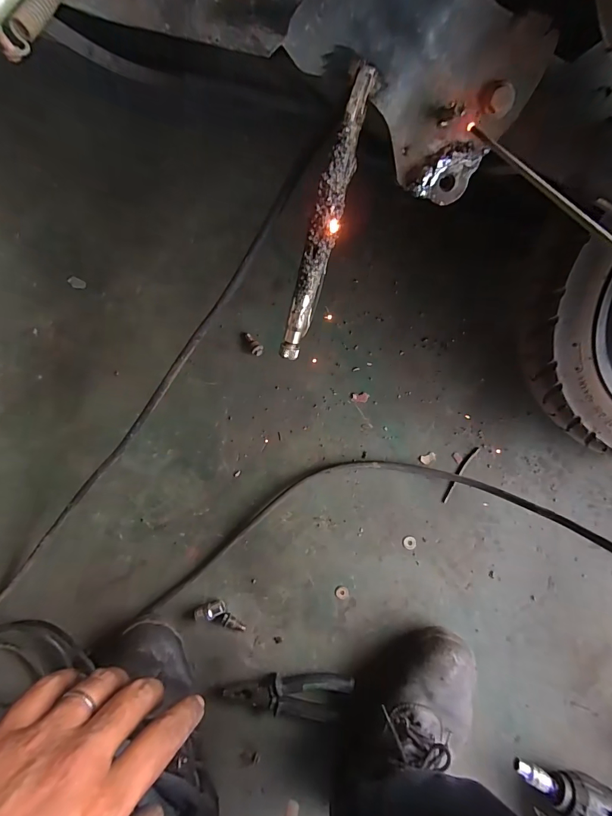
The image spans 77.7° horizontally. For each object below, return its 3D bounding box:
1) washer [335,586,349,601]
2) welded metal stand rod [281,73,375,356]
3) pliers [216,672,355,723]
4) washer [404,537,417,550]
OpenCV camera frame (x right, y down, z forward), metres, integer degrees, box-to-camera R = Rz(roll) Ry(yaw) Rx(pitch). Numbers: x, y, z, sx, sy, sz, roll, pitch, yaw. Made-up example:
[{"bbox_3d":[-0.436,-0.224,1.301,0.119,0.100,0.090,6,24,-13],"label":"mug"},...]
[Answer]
[{"bbox_3d":[0.052,0.265,0.542,0.019,0.004,0.019,0,87,2],"label":"washer"},{"bbox_3d":[0.014,-0.137,0.307,0.021,0.027,0.212,20,122,3],"label":"welded metal stand rod"},{"bbox_3d":[-0.026,0.394,0.521,0.178,0.028,0.050,-3,87,2],"label":"pliers"},{"bbox_3d":[0.149,0.194,0.544,0.018,0.004,0.019,0,87,2],"label":"washer"}]

